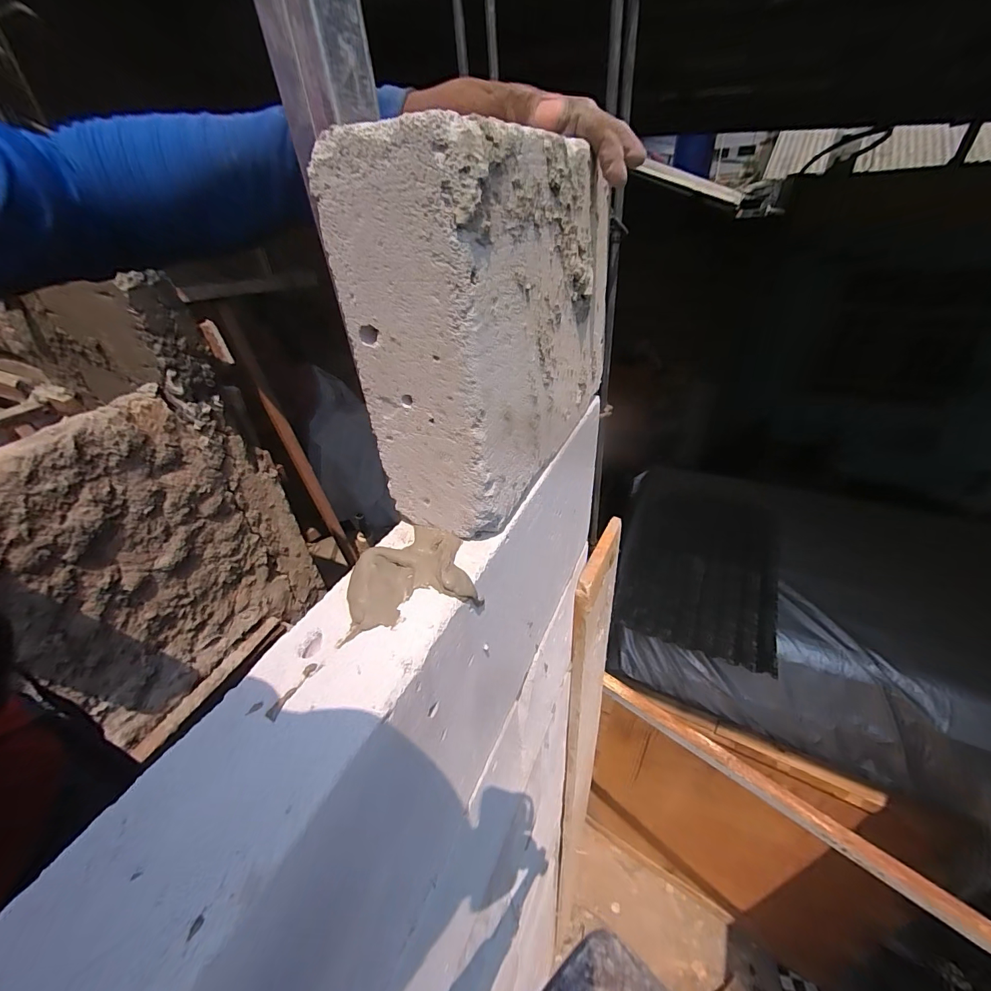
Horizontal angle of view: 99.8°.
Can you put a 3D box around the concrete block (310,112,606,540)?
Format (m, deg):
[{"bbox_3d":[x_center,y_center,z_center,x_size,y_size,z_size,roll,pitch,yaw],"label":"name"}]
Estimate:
[{"bbox_3d":[0.012,-0.113,0.281,0.071,0.187,0.216,16,40,26],"label":"concrete block"}]

